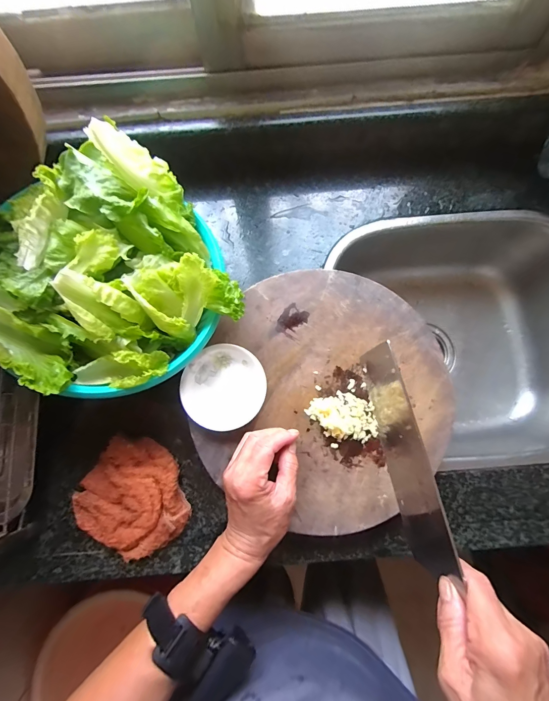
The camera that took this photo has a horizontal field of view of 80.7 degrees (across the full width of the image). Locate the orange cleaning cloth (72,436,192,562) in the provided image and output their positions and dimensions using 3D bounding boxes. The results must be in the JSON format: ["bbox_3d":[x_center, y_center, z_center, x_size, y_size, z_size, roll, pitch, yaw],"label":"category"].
[{"bbox_3d":[-0.170,0.180,0.390,0.128,0.028,0.125,39,82,7],"label":"orange cleaning cloth"}]

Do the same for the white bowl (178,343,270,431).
[{"bbox_3d":[-0.057,0.043,0.377,0.092,0.024,0.094,0,79,1],"label":"white bowl"}]

